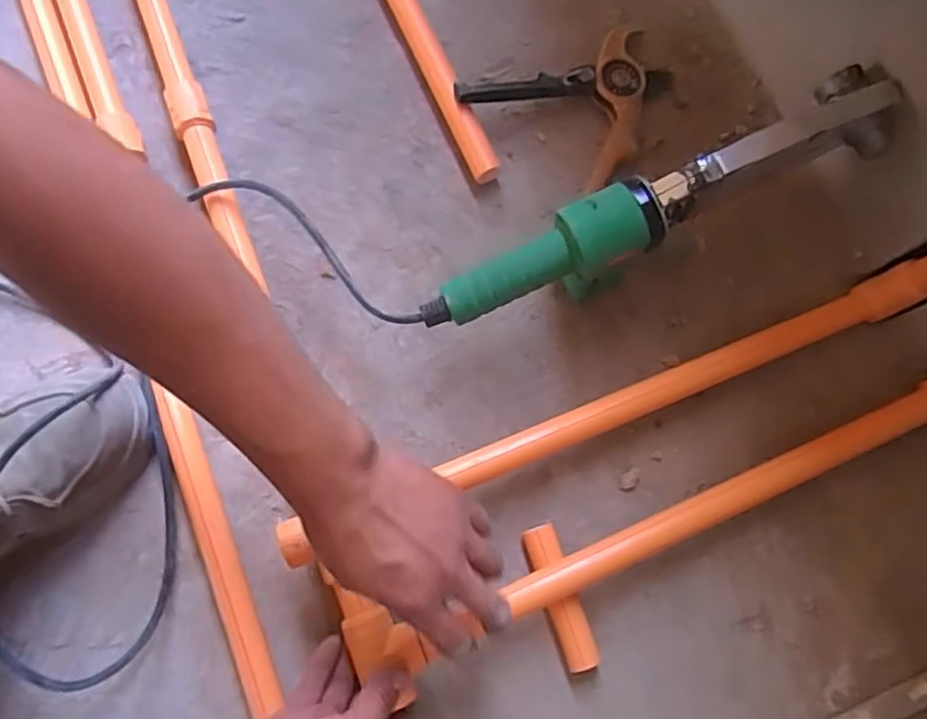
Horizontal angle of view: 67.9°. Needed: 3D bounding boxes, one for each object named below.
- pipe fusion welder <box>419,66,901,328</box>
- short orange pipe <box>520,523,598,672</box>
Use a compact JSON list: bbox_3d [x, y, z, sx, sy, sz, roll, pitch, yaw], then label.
[{"bbox_3d":[0.142,-0.108,0.500,0.371,0.066,0.065,-26,80,-7],"label":"pipe fusion welder"},{"bbox_3d":[0.075,0.183,0.532,0.026,0.023,0.107,-18,78,-4],"label":"short orange pipe"}]

